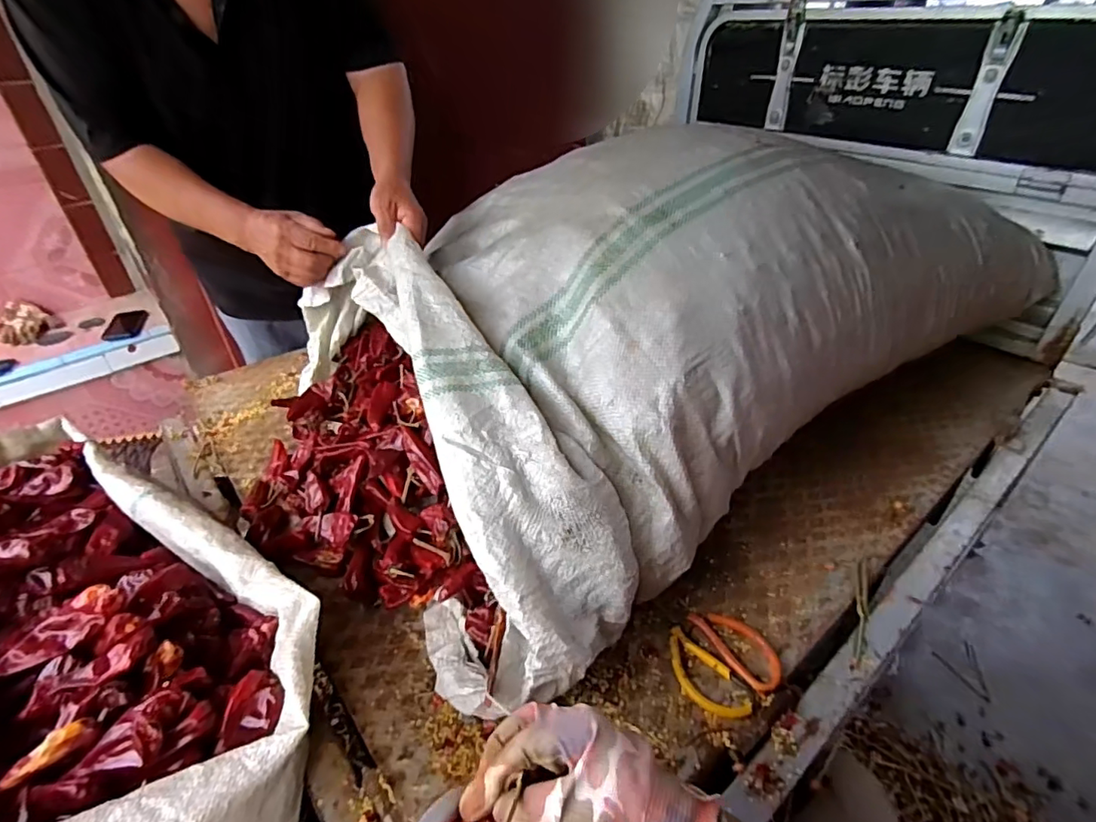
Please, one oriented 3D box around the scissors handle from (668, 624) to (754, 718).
[{"bbox_3d":[0.147,0.249,0.511,0.093,0.009,0.049,31,48,34],"label":"scissors handle"}]

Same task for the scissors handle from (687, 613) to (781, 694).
[{"bbox_3d":[0.187,0.230,0.536,0.046,0.008,0.093,-19,41,-22],"label":"scissors handle"}]

